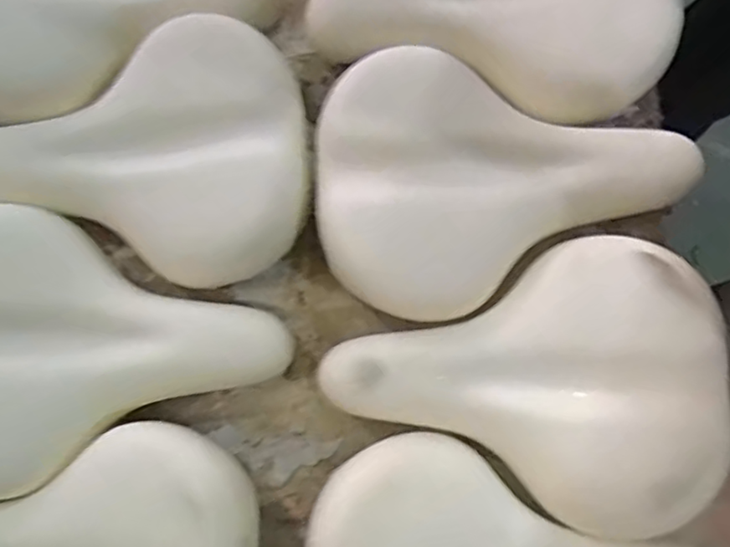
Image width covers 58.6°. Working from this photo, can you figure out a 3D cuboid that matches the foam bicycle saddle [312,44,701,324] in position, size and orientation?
[{"bbox_3d":[0.088,-0.065,0.438,0.238,0.035,0.174,-3,79,-1],"label":"foam bicycle saddle"}]

